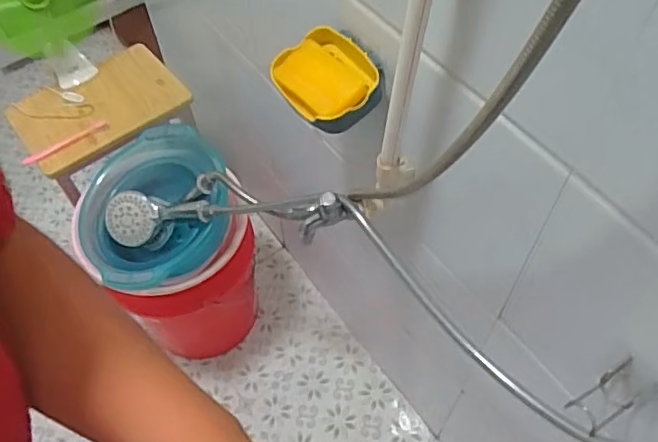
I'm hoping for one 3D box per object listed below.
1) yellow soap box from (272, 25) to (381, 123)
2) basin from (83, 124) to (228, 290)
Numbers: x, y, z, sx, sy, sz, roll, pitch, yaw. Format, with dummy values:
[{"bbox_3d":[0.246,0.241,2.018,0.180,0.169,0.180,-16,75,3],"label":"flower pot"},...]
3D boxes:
[{"bbox_3d":[0.000,-0.169,0.692,0.096,0.042,0.129,-35,61,-21],"label":"yellow soap box"},{"bbox_3d":[-0.319,-0.034,1.095,0.266,0.123,0.284,-9,55,-5],"label":"basin"}]

